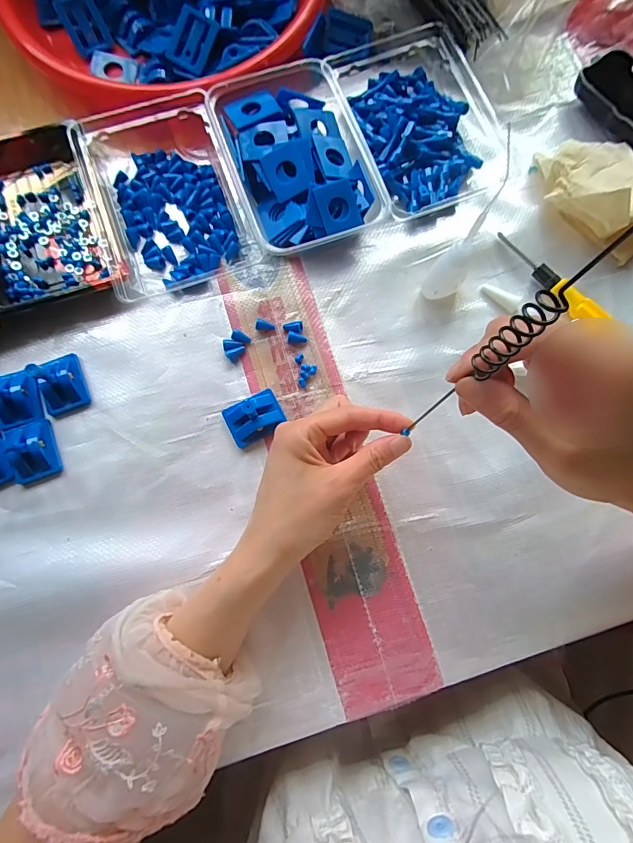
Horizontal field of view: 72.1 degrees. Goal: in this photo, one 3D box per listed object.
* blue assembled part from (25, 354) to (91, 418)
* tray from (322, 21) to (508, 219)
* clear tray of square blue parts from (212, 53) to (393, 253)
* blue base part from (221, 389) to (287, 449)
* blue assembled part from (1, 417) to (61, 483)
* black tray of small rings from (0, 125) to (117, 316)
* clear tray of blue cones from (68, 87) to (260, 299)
[{"bbox_3d":[-0.204,-0.033,0.337,0.033,0.040,0.043,-16,79,-4],"label":"blue assembled part"},{"bbox_3d":[0.090,-0.274,0.388,0.130,0.032,0.181,-22,79,-5],"label":"tray"},{"bbox_3d":[-0.017,-0.220,0.372,0.112,0.035,0.167,-20,79,-5],"label":"clear tray of square blue parts"},{"bbox_3d":[-0.049,-0.003,0.344,0.044,0.017,0.035,-25,80,-6],"label":"blue base part"},{"bbox_3d":[-0.220,0.021,0.330,0.034,0.022,0.045,-21,79,-5],"label":"blue assembled part"},{"bbox_3d":[-0.238,-0.173,0.365,0.099,0.029,0.162,-17,79,-4],"label":"black tray of small rings"},{"bbox_3d":[-0.132,-0.200,0.371,0.121,0.031,0.180,-21,79,-5],"label":"clear tray of blue cones"}]

